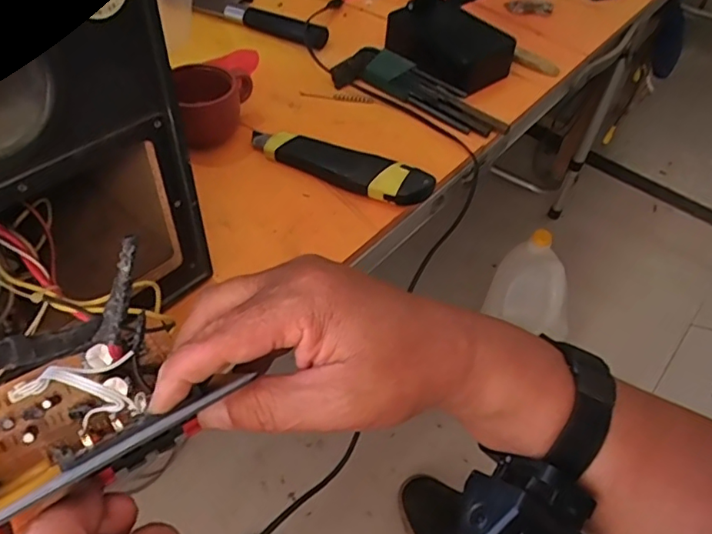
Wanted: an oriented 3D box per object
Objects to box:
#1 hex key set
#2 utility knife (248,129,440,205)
[{"bbox_3d":[0.062,-0.168,0.530,0.172,0.025,0.051,28,53,16],"label":"hex key set"},{"bbox_3d":[-0.015,-0.086,0.453,0.156,0.022,0.038,23,52,12],"label":"utility knife"}]

